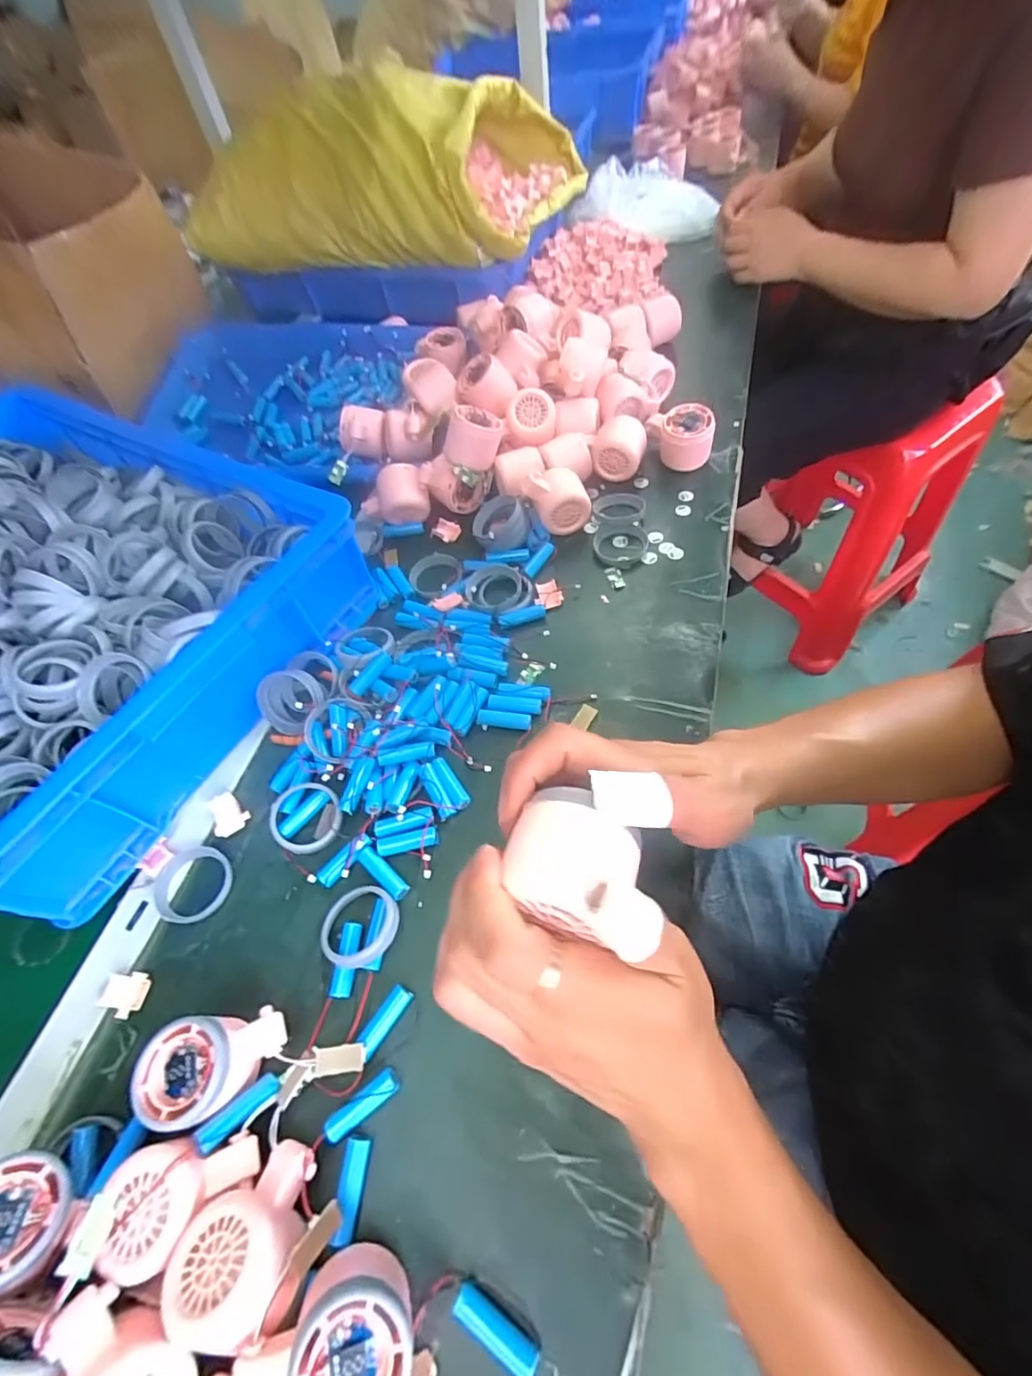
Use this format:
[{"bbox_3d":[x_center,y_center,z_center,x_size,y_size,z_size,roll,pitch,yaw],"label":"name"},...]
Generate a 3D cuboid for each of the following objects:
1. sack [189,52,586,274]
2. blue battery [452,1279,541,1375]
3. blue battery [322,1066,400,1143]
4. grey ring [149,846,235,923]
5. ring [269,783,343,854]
[{"bbox_3d":[-0.200,-0.877,0.898,0.552,0.168,0.426,8,60,13],"label":"sack"},{"bbox_3d":[-0.011,0.351,0.295,0.051,0.014,0.016,25,65,22],"label":"blue battery"},{"bbox_3d":[-0.102,0.275,0.356,0.051,0.014,0.015,-35,60,-13],"label":"blue battery"},{"bbox_3d":[-0.271,0.163,0.450,0.063,0.012,0.061,-4,58,6],"label":"grey ring"},{"bbox_3d":[-0.182,0.111,0.465,0.067,0.010,0.058,1,70,7],"label":"ring"}]

